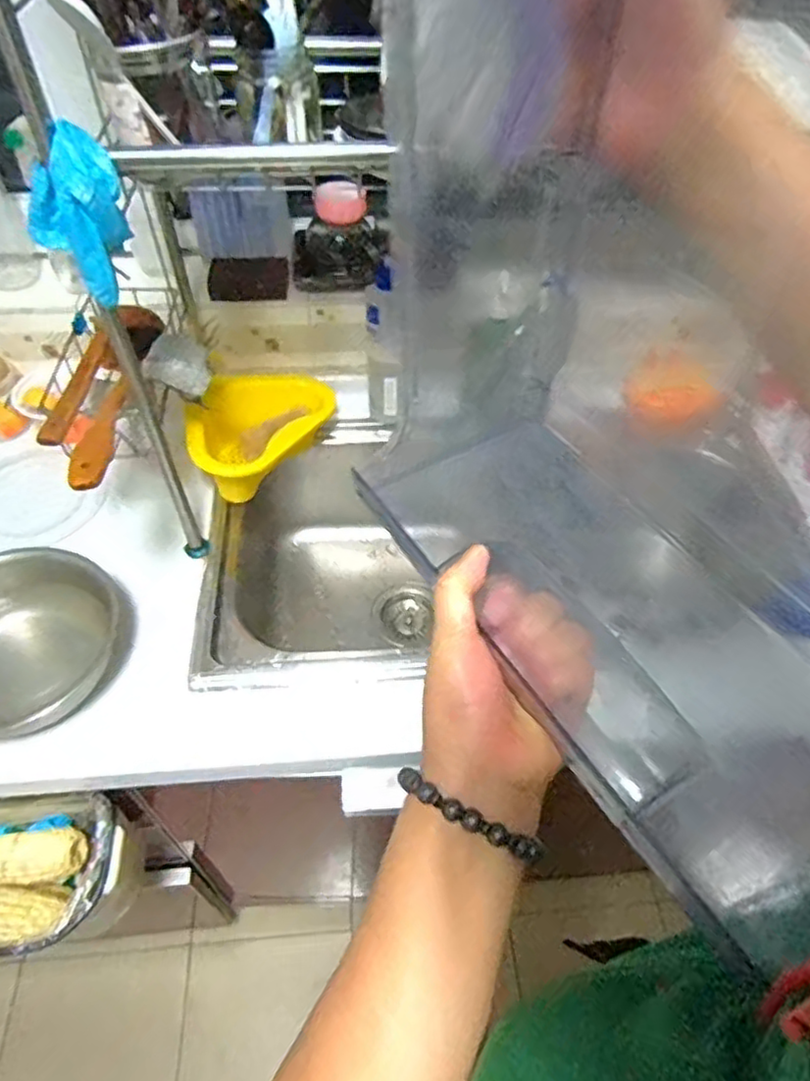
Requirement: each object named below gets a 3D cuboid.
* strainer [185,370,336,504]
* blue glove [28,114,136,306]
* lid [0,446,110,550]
[{"bbox_3d":[-0.209,-0.152,0.878,0.144,0.086,0.221,27,56,19],"label":"strainer"},{"bbox_3d":[-0.241,-0.246,0.486,0.078,0.102,0.048,33,58,23],"label":"blue glove"},{"bbox_3d":[-0.489,-0.053,0.854,0.167,0.014,0.155,1,51,-1],"label":"lid"}]

